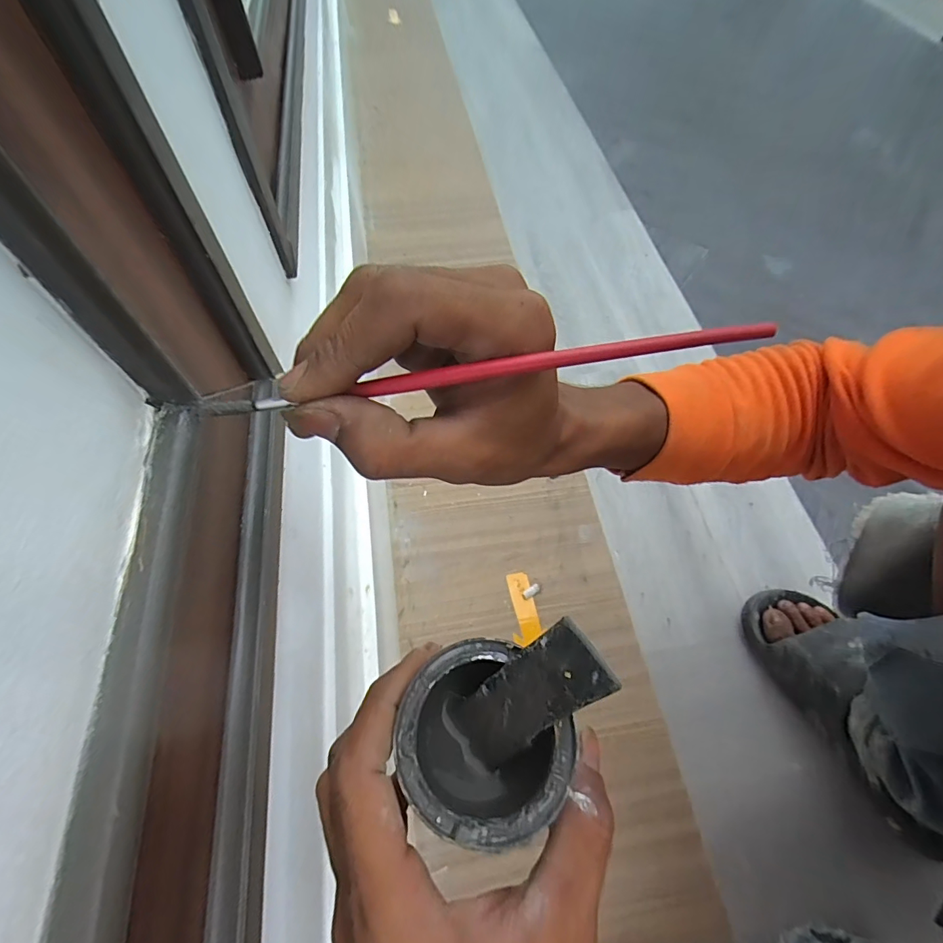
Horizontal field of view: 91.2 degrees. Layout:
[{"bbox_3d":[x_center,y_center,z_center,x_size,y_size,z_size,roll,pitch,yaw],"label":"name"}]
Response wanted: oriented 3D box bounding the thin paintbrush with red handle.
[{"bbox_3d":[0.005,-0.034,0.157,0.192,0.006,0.005,-8,60,-1],"label":"thin paintbrush with red handle"}]

